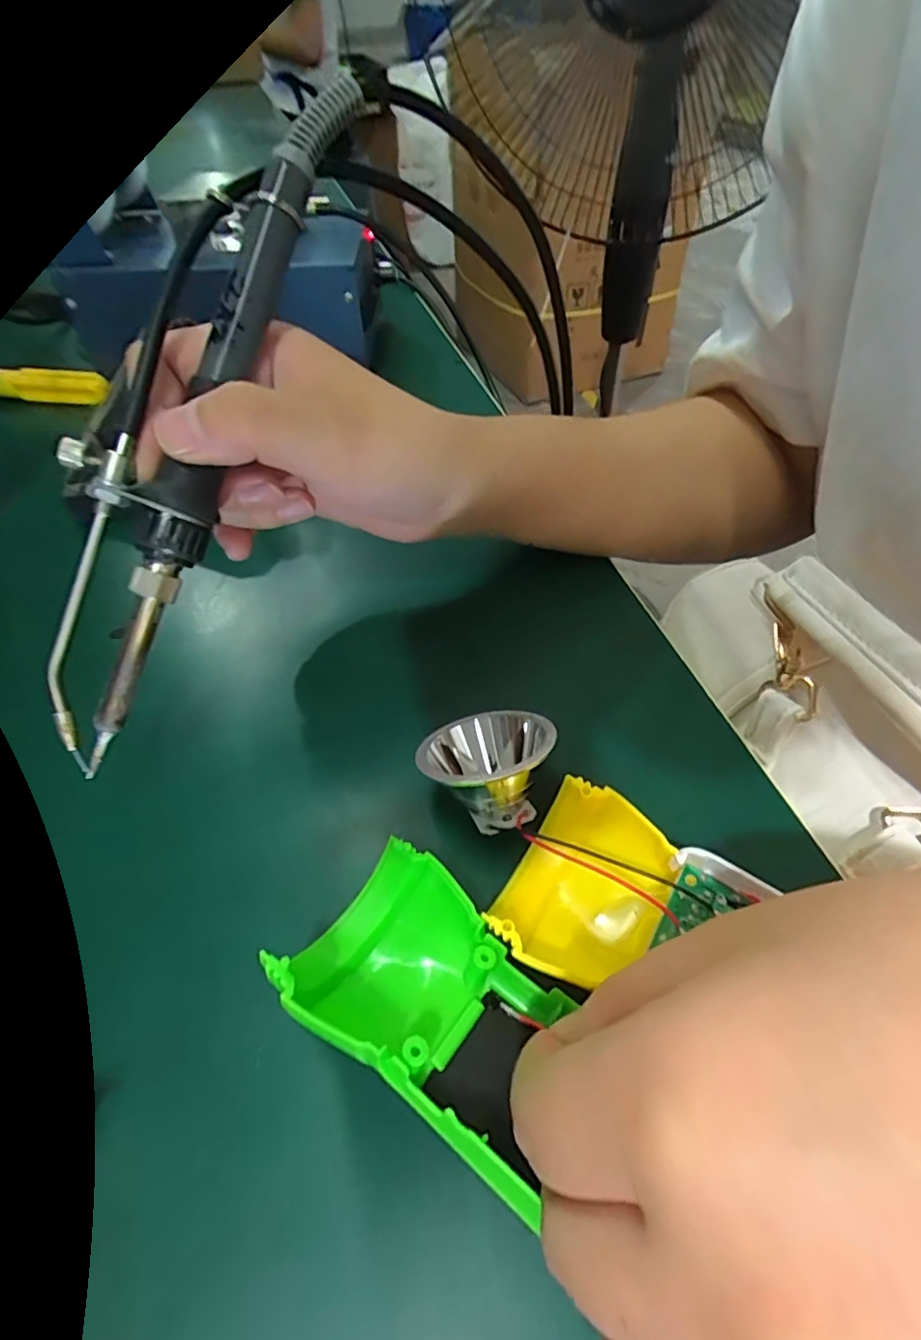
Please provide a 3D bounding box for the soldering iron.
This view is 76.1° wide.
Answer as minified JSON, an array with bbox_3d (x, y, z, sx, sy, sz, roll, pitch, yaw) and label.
[{"bbox_3d":[-0.081,-0.076,0.170,0.033,0.023,0.213,24,93,19],"label":"soldering iron"}]

